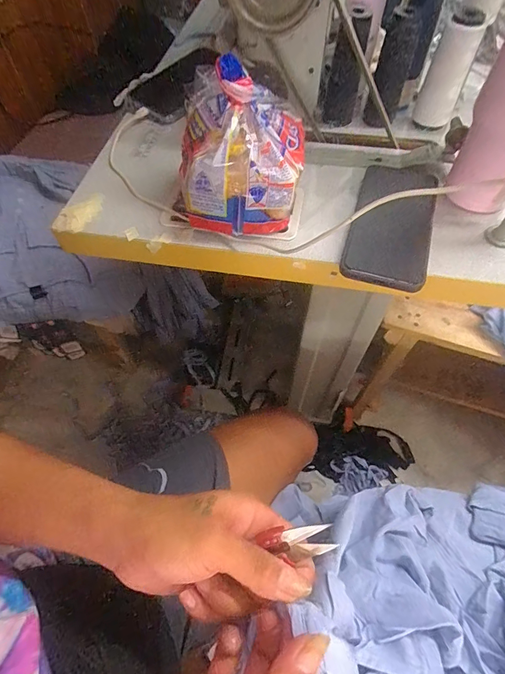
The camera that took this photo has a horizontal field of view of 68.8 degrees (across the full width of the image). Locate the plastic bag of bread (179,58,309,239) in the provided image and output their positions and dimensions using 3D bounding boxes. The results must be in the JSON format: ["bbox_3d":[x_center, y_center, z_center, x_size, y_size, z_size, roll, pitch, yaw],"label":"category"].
[{"bbox_3d":[-0.011,-0.181,0.357,0.120,0.114,0.111,2,59,1],"label":"plastic bag of bread"}]

